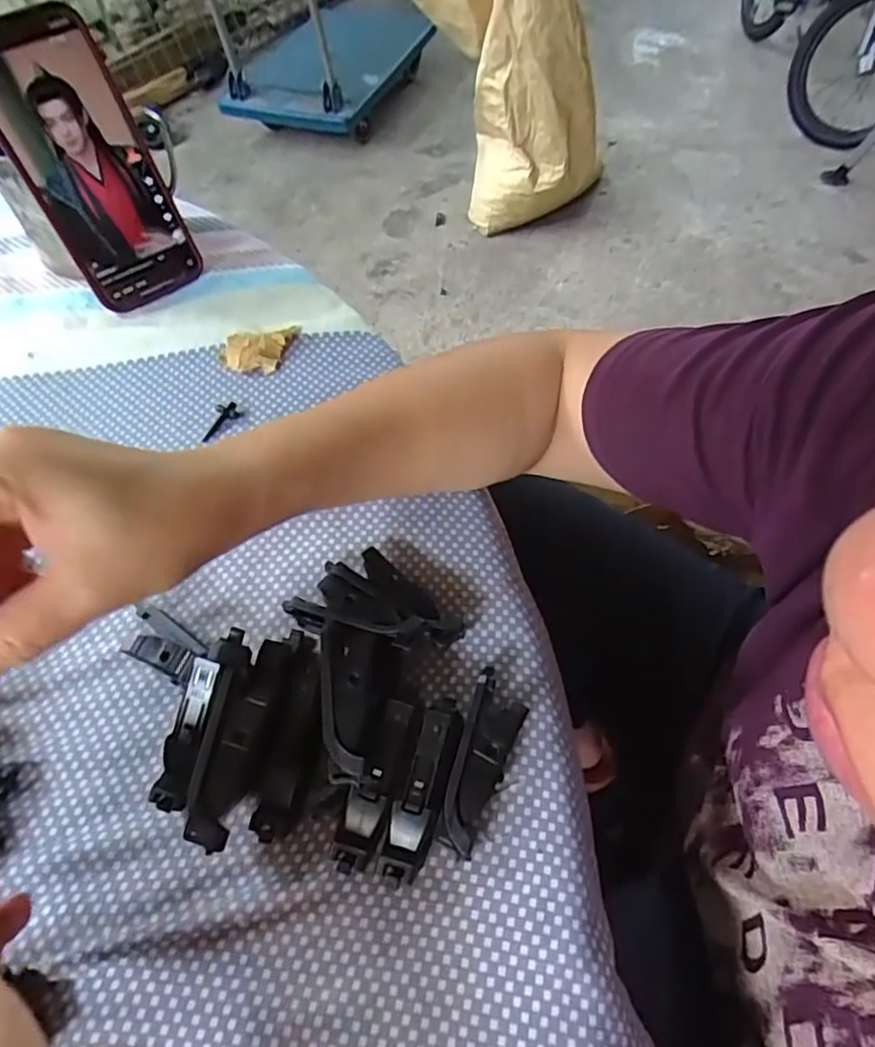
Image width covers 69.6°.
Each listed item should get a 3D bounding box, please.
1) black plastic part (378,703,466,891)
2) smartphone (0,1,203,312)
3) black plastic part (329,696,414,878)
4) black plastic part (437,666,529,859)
[{"bbox_3d":[-0.005,0.105,0.254,0.019,0.022,0.072,14,60,11],"label":"black plastic part"},{"bbox_3d":[-0.217,-0.220,0.394,0.075,0.157,0.012,-30,36,-13],"label":"smartphone"},{"bbox_3d":[-0.025,0.103,0.252,0.017,0.016,0.063,16,79,14],"label":"black plastic part"},{"bbox_3d":[0.019,0.098,0.259,0.022,0.019,0.070,14,60,11],"label":"black plastic part"}]

